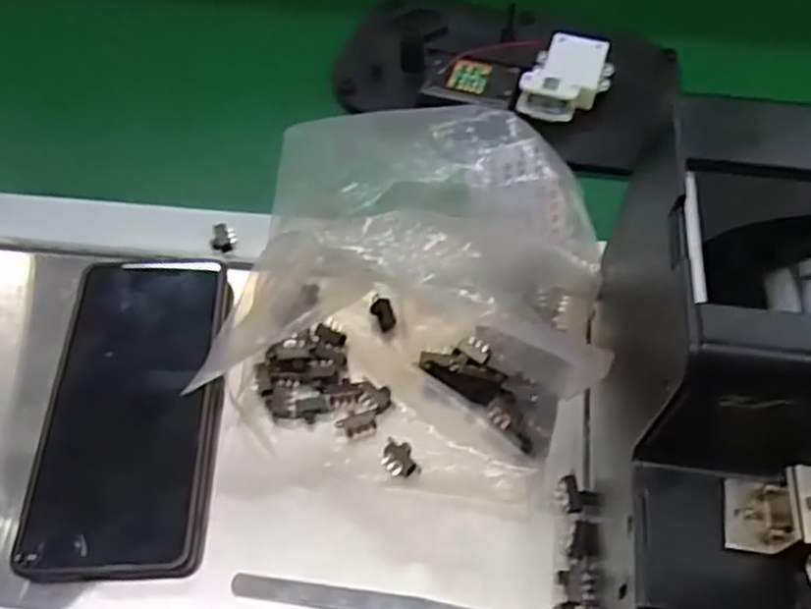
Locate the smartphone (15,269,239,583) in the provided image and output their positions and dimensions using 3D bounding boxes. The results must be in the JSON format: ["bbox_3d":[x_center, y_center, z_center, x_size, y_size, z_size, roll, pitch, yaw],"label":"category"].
[{"bbox_3d":[-0.132,0.046,0.349,0.080,0.012,0.165,1,57,-3],"label":"smartphone"}]

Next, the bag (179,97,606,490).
[{"bbox_3d":[0.003,-0.010,0.347,0.172,0.098,0.165,8,56,5],"label":"bag"}]

